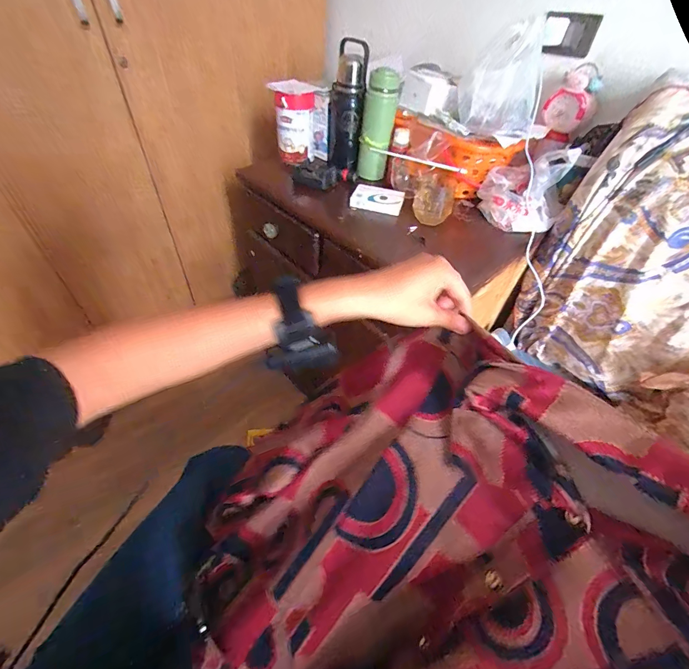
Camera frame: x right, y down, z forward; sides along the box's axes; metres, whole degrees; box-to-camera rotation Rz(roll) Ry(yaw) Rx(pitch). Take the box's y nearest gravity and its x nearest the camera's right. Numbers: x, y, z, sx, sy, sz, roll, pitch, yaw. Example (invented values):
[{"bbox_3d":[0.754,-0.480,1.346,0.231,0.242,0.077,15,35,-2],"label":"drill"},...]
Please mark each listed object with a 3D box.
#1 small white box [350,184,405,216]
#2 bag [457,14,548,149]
[{"bbox_3d":[0.080,-0.324,0.809,0.117,0.025,0.078,15,48,8],"label":"small white box"},{"bbox_3d":[0.348,-0.537,0.719,0.205,0.187,0.128,24,49,15],"label":"bag"}]

